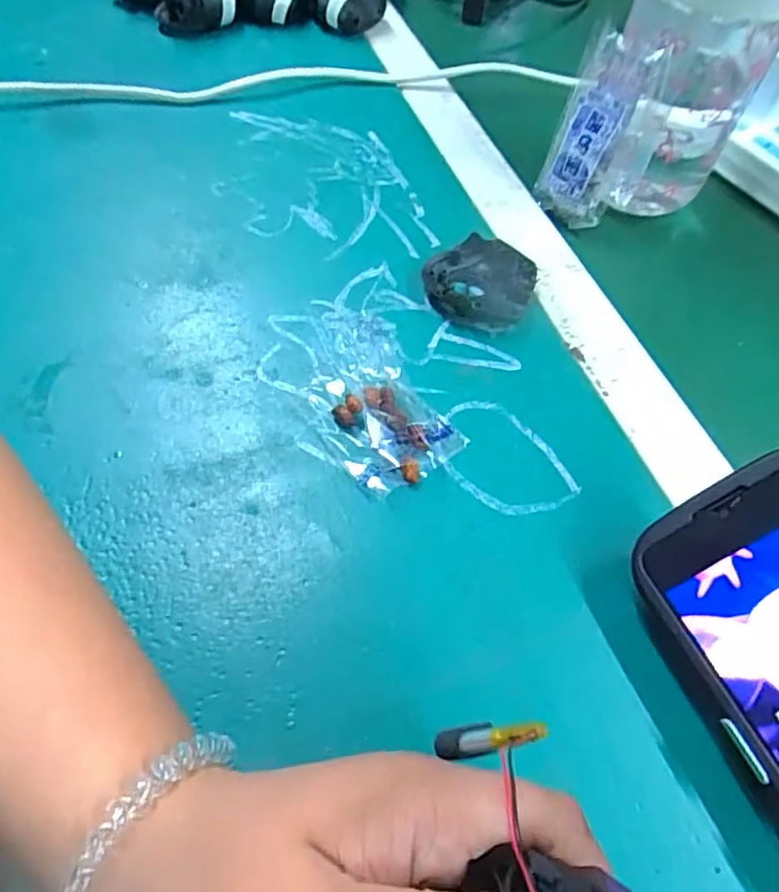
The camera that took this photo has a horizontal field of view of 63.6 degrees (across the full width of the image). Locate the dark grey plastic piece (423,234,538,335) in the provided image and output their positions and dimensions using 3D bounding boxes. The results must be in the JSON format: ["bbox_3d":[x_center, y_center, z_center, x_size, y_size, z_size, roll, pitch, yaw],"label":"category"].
[{"bbox_3d":[0.049,-0.091,0.349,0.059,0.015,0.055,1,58,-2],"label":"dark grey plastic piece"}]

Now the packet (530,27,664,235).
[{"bbox_3d":[0.120,-0.183,0.372,0.044,0.096,0.018,24,35,12],"label":"packet"}]

